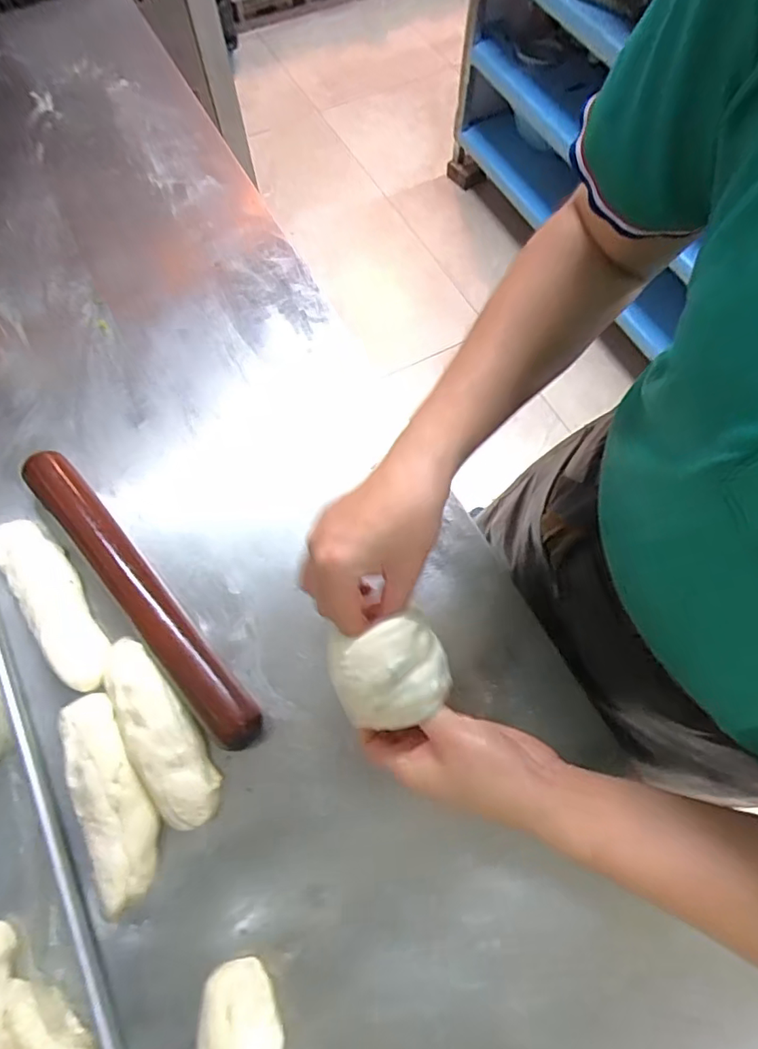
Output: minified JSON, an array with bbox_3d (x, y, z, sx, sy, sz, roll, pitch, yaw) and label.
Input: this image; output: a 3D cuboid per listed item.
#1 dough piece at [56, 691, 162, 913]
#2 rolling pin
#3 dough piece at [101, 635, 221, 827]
[{"bbox_3d":[-0.204,0.202,0.404,0.047,0.030,0.151,-25,70,-10],"label":"dough piece"},{"bbox_3d":[-0.211,0.057,0.463,0.040,0.036,0.324,-40,74,-14],"label":"rolling pin"},{"bbox_3d":[-0.176,0.162,0.420,0.051,0.030,0.152,-34,72,-13],"label":"dough piece"}]

